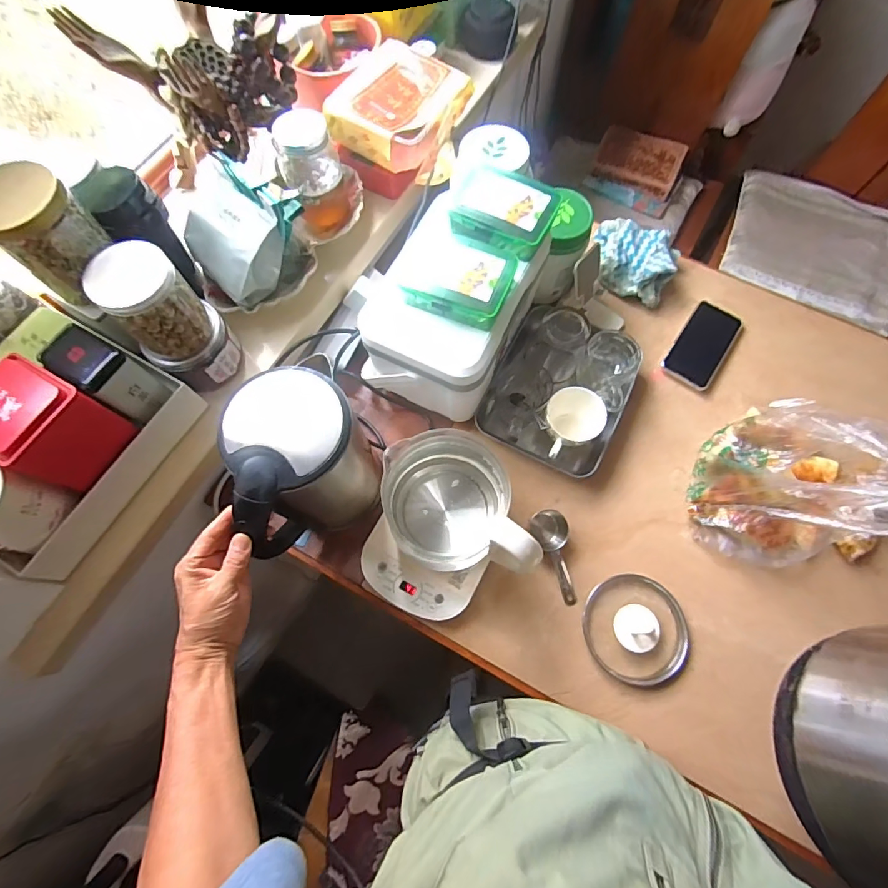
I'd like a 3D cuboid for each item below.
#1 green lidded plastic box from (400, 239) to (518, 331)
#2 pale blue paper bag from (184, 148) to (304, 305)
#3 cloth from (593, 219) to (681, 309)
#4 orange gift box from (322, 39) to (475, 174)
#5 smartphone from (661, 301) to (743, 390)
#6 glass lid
[{"bbox_3d":[0.018,-0.204,0.561,0.128,0.036,0.097,16,72,6],"label":"green lidded plastic box"},{"bbox_3d":[-0.264,-0.279,0.584,0.133,0.131,0.106,-41,75,-12],"label":"pale blue paper bag"},{"bbox_3d":[0.327,-0.324,0.785,0.143,0.058,0.124,23,73,8],"label":"cloth"},{"bbox_3d":[-0.065,-0.504,0.682,0.152,0.064,0.196,31,74,11],"label":"orange gift box"},{"bbox_3d":[0.436,-0.166,0.759,0.082,0.015,0.167,34,75,12],"label":"smartphone"},{"bbox_3d":[0.258,0.246,0.605,0.131,0.031,0.134,0,71,1],"label":"glass lid"}]

